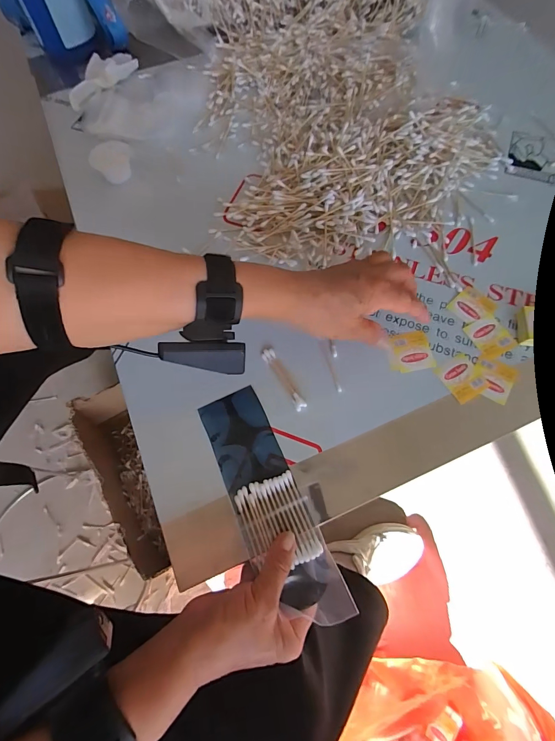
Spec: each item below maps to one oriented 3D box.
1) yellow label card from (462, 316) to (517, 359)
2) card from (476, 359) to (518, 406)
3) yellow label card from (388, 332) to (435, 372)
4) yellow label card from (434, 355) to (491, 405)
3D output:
[{"bbox_3d":[0.229,-0.037,0.381,0.040,0.004,0.042,-23,69,-8],"label":"yellow label card"},{"bbox_3d":[0.221,0.009,0.361,0.038,0.004,0.043,31,72,13],"label":"card"},{"bbox_3d":[0.140,-0.020,0.374,0.047,0.004,0.042,-9,67,-2],"label":"yellow label card"},{"bbox_3d":[0.190,0.007,0.364,0.039,0.004,0.042,-28,69,-10],"label":"yellow label card"}]

